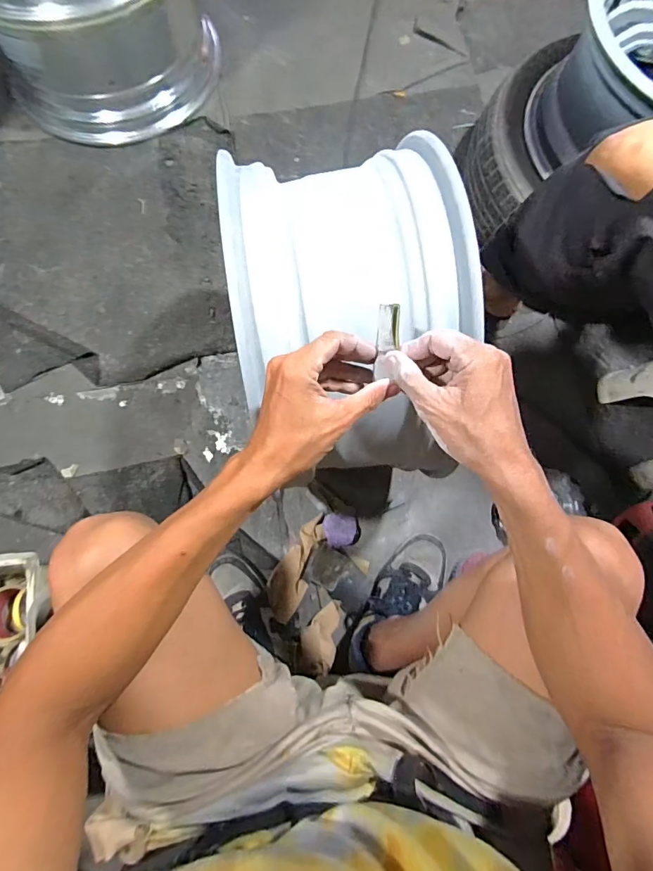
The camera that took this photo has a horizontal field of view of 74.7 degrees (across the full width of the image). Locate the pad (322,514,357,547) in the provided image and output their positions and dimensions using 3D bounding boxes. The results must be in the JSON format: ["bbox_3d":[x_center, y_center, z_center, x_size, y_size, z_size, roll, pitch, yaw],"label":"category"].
[{"bbox_3d":[0.024,0.172,0.776,0.063,0.009,0.056,7,73,-15],"label":"pad"}]

